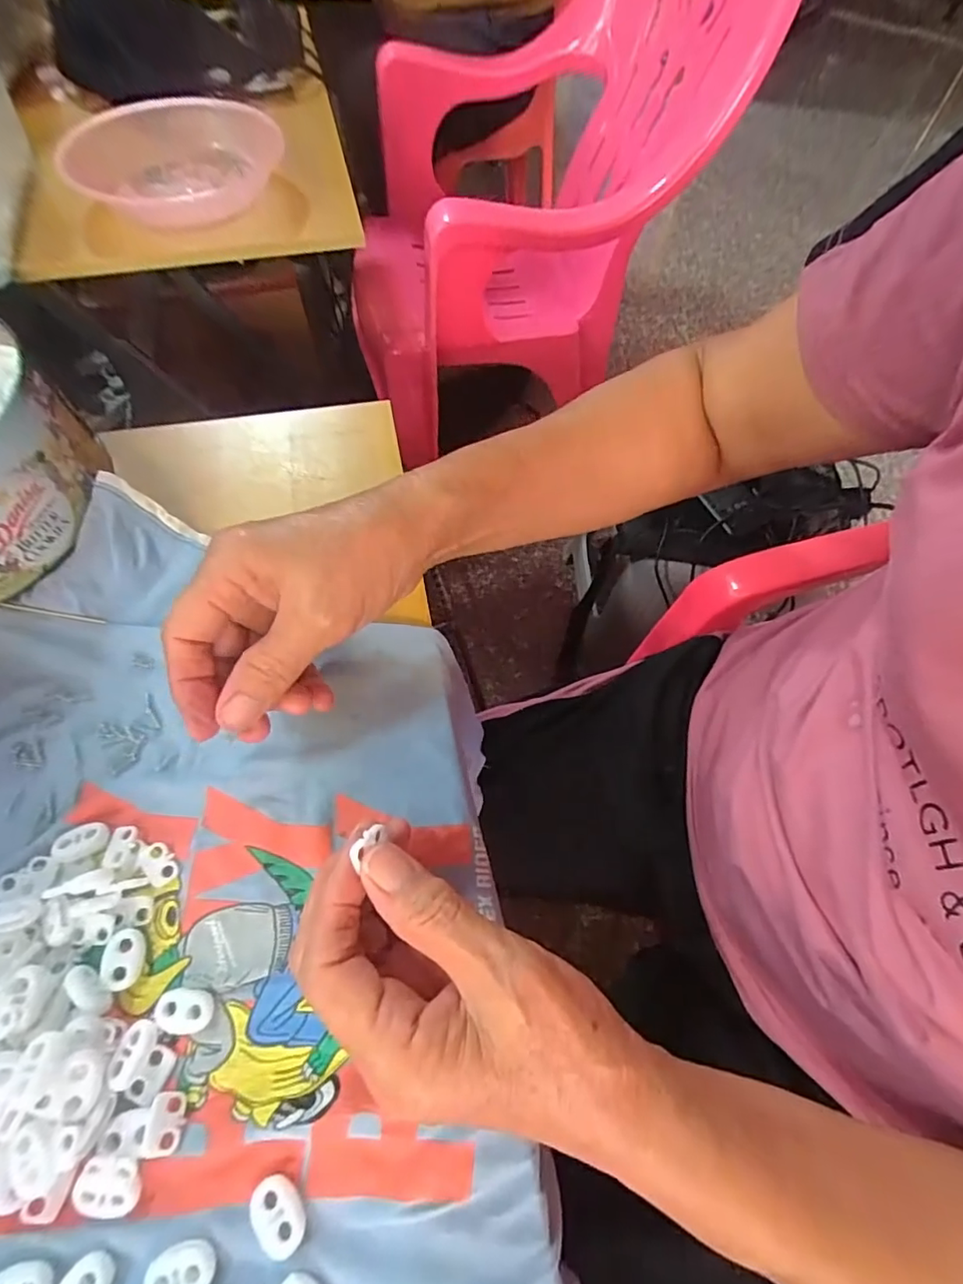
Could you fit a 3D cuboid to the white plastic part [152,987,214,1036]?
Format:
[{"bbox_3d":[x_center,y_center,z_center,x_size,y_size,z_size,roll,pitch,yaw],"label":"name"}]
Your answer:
[{"bbox_3d":[-0.122,0.151,0.224,0.021,0.005,0.015,12,62,4],"label":"white plastic part"}]

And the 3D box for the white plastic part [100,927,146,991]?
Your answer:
[{"bbox_3d":[-0.151,0.134,0.231,0.014,0.006,0.022,-4,62,-4],"label":"white plastic part"}]

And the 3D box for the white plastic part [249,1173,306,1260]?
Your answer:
[{"bbox_3d":[-0.073,0.205,0.195,0.023,0.006,0.015,40,68,18],"label":"white plastic part"}]

